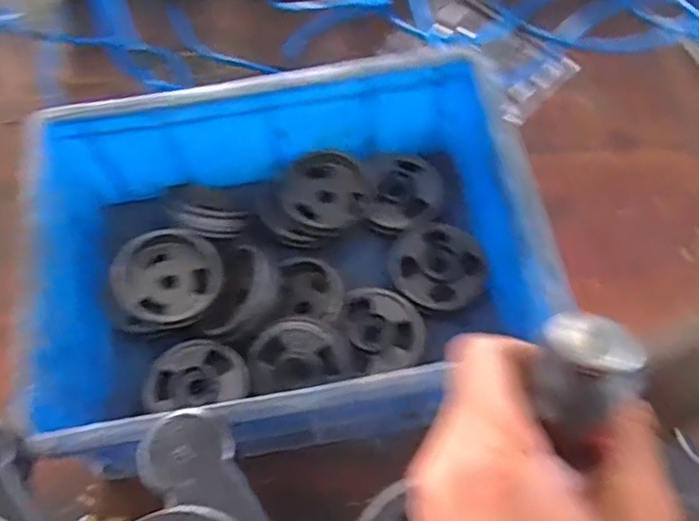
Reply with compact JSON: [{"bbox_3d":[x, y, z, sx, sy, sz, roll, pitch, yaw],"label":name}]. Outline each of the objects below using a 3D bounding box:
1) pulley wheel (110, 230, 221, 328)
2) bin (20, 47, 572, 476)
[{"bbox_3d":[-0.164,0.018,0.588,0.092,0.029,0.088,-6,71,-17],"label":"pulley wheel"},{"bbox_3d":[-0.050,0.000,0.569,0.395,0.143,0.305,-13,64,-3],"label":"bin"}]

